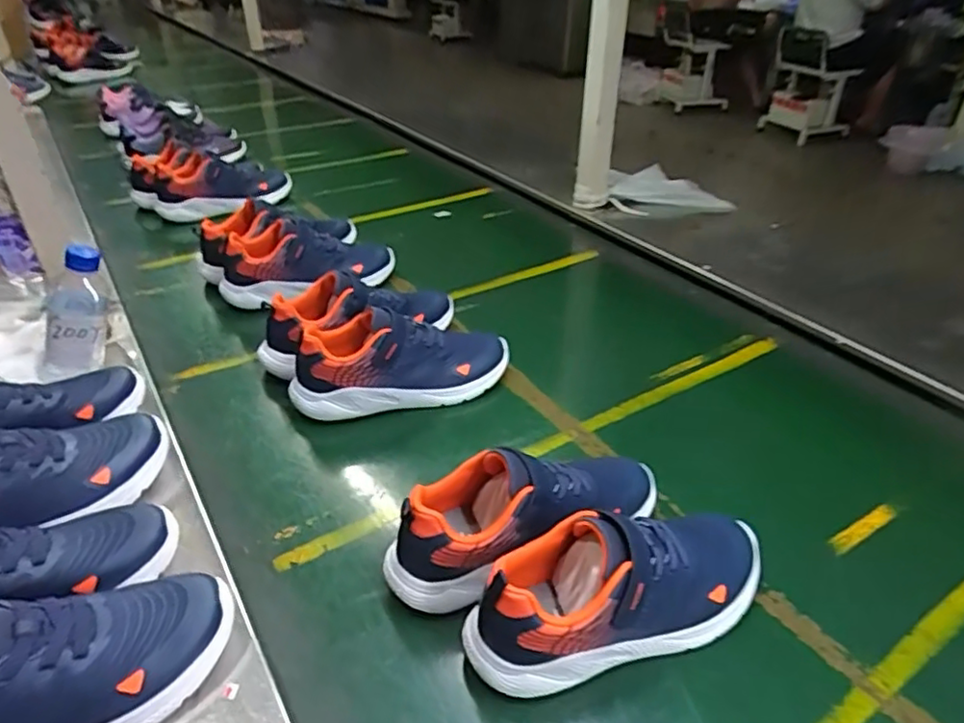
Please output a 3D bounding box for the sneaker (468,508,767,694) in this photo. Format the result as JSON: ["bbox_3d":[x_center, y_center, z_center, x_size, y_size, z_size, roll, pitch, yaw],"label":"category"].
[{"bbox_3d":[0.111,0.173,0.491,0.249,0.105,0.078,-11,36,-14],"label":"sneaker"}]

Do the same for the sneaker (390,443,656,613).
[{"bbox_3d":[0.042,0.126,0.551,0.259,0.103,0.100,-11,36,-14],"label":"sneaker"}]

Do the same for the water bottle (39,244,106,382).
[{"bbox_3d":[-0.436,-0.051,0.673,0.062,0.151,0.054,16,8,23],"label":"water bottle"}]

